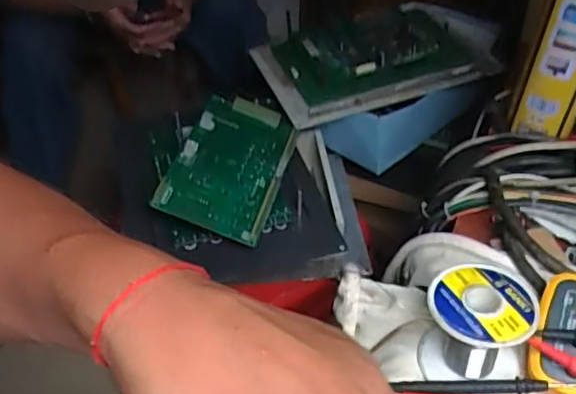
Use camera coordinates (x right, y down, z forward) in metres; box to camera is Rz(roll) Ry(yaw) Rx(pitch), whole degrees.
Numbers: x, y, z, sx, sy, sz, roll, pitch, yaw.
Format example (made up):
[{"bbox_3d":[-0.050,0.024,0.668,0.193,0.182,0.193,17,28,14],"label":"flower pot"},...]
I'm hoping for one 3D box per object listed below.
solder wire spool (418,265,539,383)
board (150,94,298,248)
[{"bbox_3d":[0.120,0.084,0.390,0.064,0.057,0.059,0,44,0],"label":"solder wire spool"},{"bbox_3d":[-0.065,-0.040,0.697,0.115,0.023,0.197,21,57,0],"label":"board"}]

